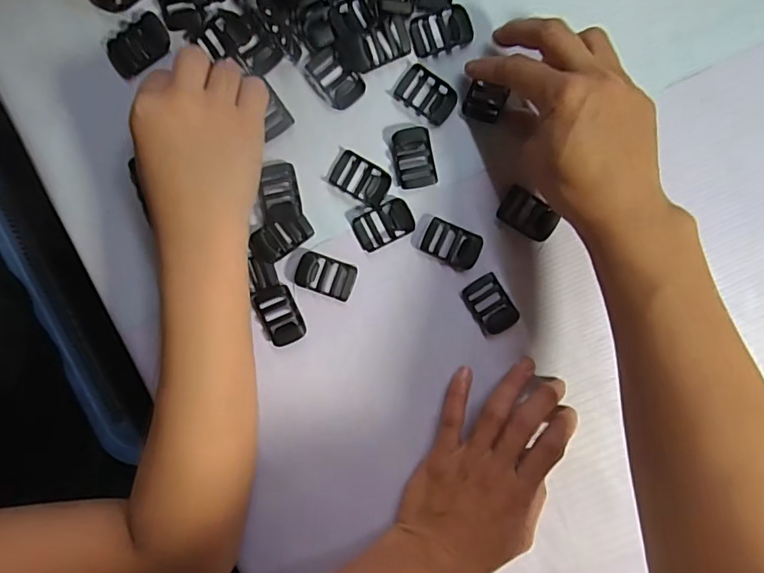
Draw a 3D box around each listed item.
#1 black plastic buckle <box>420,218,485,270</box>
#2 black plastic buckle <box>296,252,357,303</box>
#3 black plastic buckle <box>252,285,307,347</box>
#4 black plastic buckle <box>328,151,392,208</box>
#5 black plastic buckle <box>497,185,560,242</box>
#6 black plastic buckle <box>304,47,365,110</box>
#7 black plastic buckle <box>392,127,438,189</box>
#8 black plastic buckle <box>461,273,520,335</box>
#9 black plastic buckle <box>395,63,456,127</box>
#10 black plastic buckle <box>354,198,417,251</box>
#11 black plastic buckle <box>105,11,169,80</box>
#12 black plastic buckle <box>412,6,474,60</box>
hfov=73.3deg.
[{"bbox_3d":[0.047,-0.028,0.341,0.037,0.004,0.025,24,94,-2],"label":"black plastic buckle"},{"bbox_3d":[-0.037,-0.007,0.343,0.039,0.007,0.024,18,94,-1],"label":"black plastic buckle"},{"bbox_3d":[-0.069,0.020,0.345,0.027,0.006,0.042,-23,94,2],"label":"black plastic buckle"},{"bbox_3d":[-0.014,-0.071,0.340,0.038,0.004,0.024,28,94,-2],"label":"black plastic buckle"},{"bbox_3d":[0.096,-0.047,0.338,0.038,0.005,0.025,32,94,-3],"label":"black plastic buckle"},{"bbox_3d":[-0.031,-0.135,0.335,0.038,0.004,0.025,43,93,-3],"label":"black plastic buckle"},{"bbox_3d":[0.022,-0.085,0.338,0.025,0.004,0.039,-11,95,1],"label":"black plastic buckle"},{"bbox_3d":[0.074,0.013,0.345,0.025,0.004,0.038,-32,94,2],"label":"black plastic buckle"},{"bbox_3d":[0.030,-0.126,0.337,0.038,0.004,0.027,36,94,-3],"label":"black plastic buckle"},{"bbox_3d":[0.001,-0.042,0.342,0.039,0.004,0.025,-25,94,2],"label":"black plastic buckle"},{"bbox_3d":[-0.159,-0.156,0.335,0.043,0.006,0.027,-30,94,2],"label":"black plastic buckle"},{"bbox_3d":[0.039,-0.166,0.335,0.039,0.004,0.026,-16,94,1],"label":"black plastic buckle"}]

